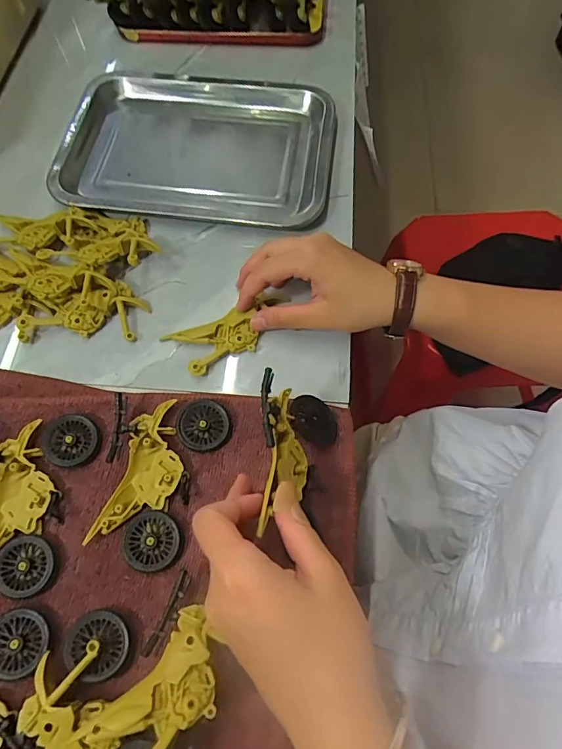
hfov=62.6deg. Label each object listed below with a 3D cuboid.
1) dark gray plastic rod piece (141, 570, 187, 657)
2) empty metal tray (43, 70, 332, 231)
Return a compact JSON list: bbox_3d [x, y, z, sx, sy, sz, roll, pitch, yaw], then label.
[{"bbox_3d":[-0.067,0.143,0.276,0.009,0.006,0.048,20,55,7],"label":"dark gray plastic rod piece"},{"bbox_3d":[-0.078,-0.222,0.451,0.250,0.023,0.180,6,66,1],"label":"empty metal tray"}]

